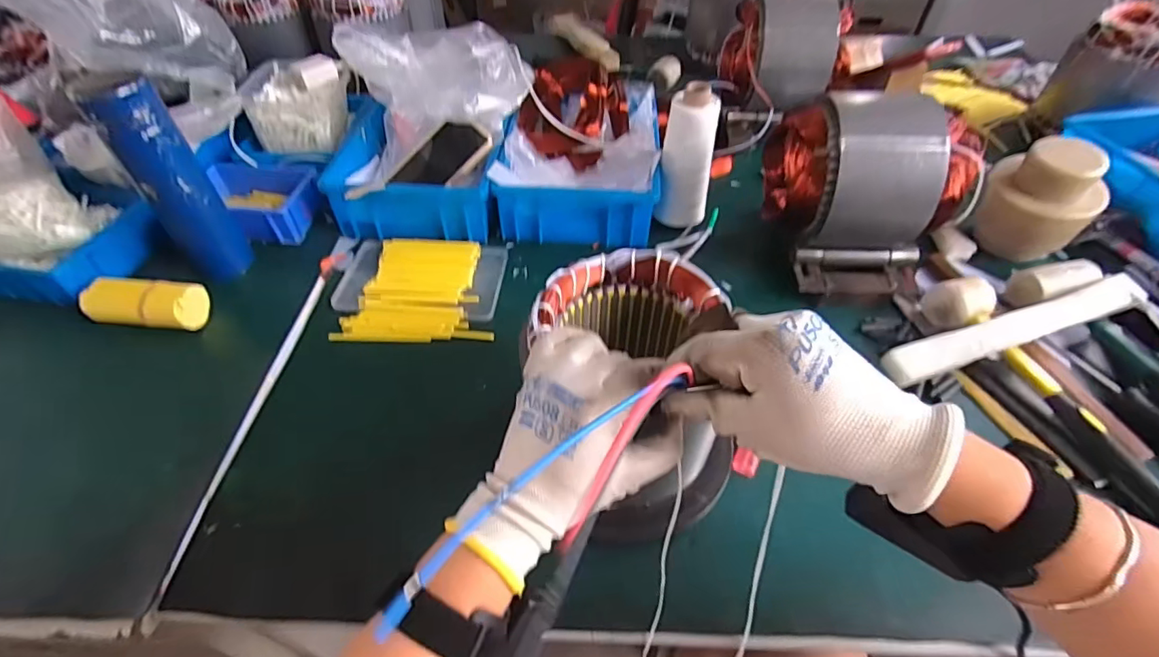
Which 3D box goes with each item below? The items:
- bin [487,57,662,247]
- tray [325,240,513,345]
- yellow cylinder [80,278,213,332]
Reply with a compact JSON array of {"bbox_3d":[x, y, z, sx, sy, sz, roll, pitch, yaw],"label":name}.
[{"bbox_3d":[0.001,-0.245,0.738,0.201,0.102,0.277,1,48,2],"label":"bin"},{"bbox_3d":[-0.186,-0.048,0.630,0.184,0.018,0.160,-1,48,0],"label":"tray"},{"bbox_3d":[-0.460,-0.024,0.574,0.119,0.049,0.046,4,48,4],"label":"yellow cylinder"}]

